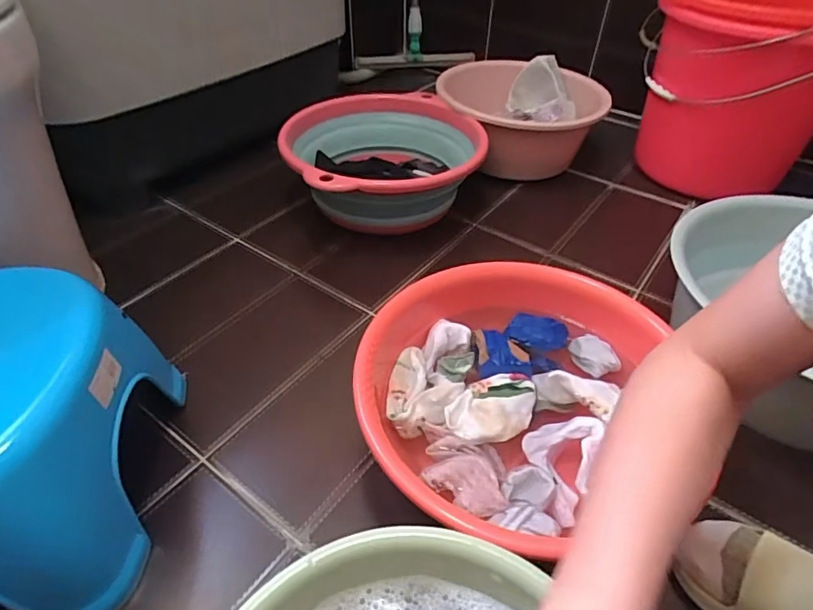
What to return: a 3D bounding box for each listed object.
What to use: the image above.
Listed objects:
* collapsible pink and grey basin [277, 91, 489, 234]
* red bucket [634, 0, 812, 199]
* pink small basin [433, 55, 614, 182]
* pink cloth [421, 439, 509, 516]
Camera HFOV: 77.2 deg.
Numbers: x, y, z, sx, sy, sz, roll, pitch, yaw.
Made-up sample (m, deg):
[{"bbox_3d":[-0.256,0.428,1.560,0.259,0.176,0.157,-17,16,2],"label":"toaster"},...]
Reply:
[{"bbox_3d":[-0.033,-0.245,0.919,0.340,0.148,0.327,1,43,-1],"label":"collapsible pink and grey basin"},{"bbox_3d":[0.585,-0.390,0.926,0.282,0.322,0.281,-5,44,-8],"label":"red bucket"},{"bbox_3d":[0.230,-0.379,1.061,0.319,0.163,0.326,1,43,-1],"label":"pink small basin"},{"bbox_3d":[0.058,0.167,0.502,0.078,0.026,0.073,7,44,5],"label":"pink cloth"}]

